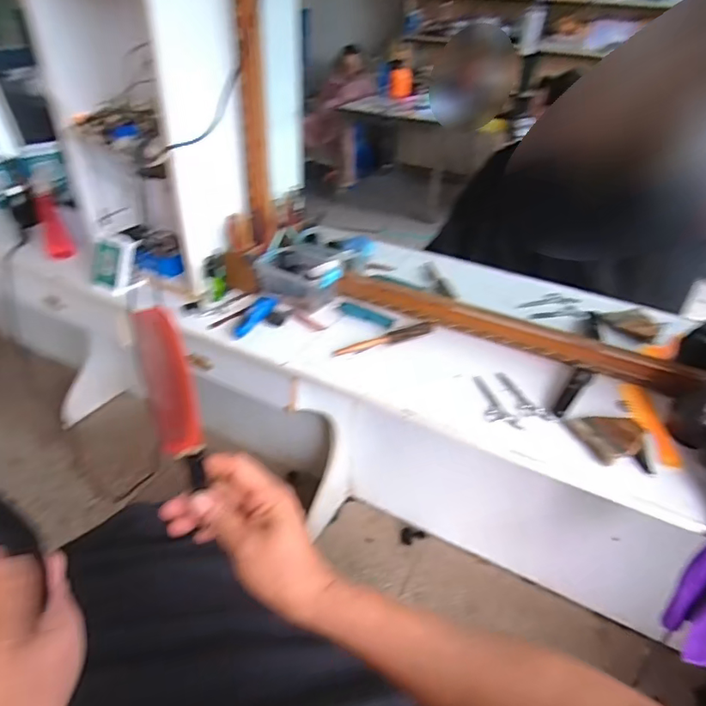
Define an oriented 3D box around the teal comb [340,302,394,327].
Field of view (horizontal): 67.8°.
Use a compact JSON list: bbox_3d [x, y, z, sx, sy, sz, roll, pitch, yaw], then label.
[{"bbox_3d":[0.034,-0.096,1.313,0.145,0.008,0.031,22,52,24],"label":"teal comb"}]

